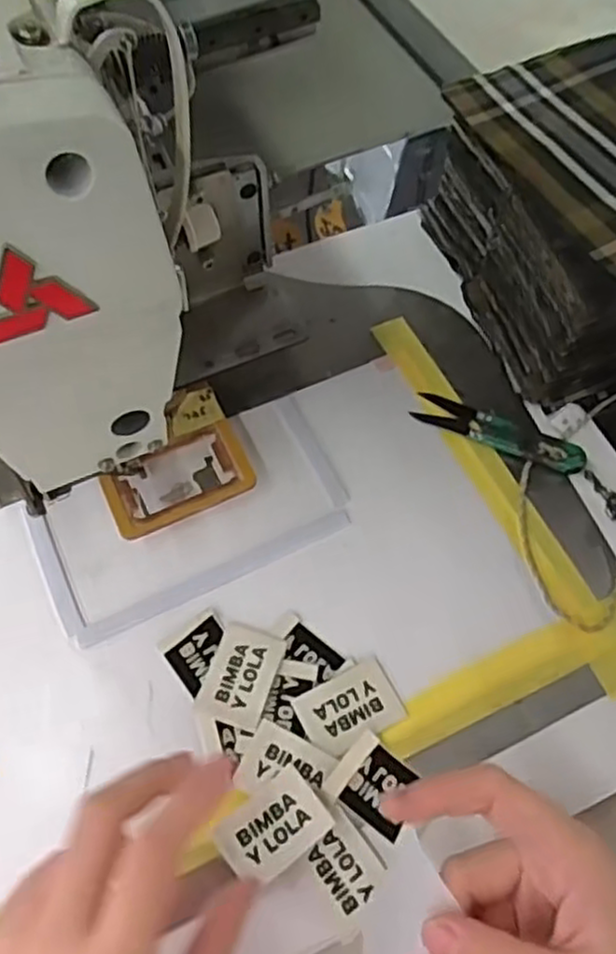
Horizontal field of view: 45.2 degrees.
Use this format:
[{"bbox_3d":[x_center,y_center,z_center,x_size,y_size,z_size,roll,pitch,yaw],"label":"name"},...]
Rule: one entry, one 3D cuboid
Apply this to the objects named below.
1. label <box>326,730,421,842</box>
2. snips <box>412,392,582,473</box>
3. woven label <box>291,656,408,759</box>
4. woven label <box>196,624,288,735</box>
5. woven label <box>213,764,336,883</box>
[{"bbox_3d":[0.034,0.149,0.357,0.039,0.004,0.033,39,69,2],"label":"label"},{"bbox_3d":[0.117,-0.028,0.452,0.103,0.011,0.023,24,66,12],"label":"snips"},{"bbox_3d":[0.022,0.116,0.373,0.049,0.004,0.034,-25,62,-17],"label":"woven label"},{"bbox_3d":[-0.035,0.102,0.381,0.033,0.004,0.050,17,64,9],"label":"woven label"},{"bbox_3d":[-0.015,0.163,0.343,0.048,0.005,0.034,-35,67,-14],"label":"woven label"}]

